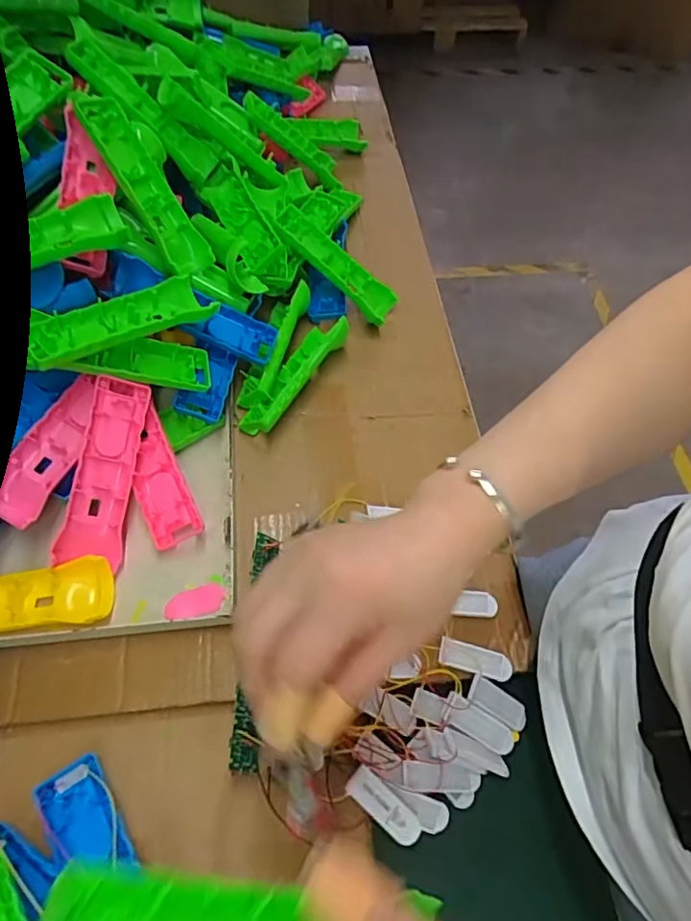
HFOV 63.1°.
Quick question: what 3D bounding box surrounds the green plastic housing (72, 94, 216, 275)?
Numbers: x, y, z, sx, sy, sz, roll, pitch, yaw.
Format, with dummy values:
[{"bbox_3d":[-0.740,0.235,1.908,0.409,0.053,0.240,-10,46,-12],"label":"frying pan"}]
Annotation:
[{"bbox_3d":[-0.174,-0.237,0.486,0.042,0.025,0.156,-41,111,-26],"label":"green plastic housing"}]

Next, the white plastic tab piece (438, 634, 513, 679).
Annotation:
[{"bbox_3d":[0.105,0.159,0.451,0.058,0.008,0.021,14,58,4],"label":"white plastic tab piece"}]

